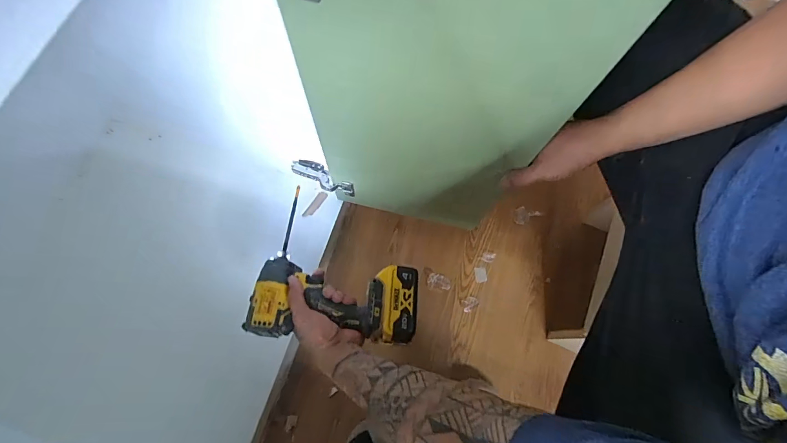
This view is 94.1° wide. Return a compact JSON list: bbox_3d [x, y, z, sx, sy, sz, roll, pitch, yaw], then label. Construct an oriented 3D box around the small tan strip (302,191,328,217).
[{"bbox_3d":[-0.163,-0.034,0.761,0.020,0.004,0.064,36,86,7],"label":"small tan strip"}]

